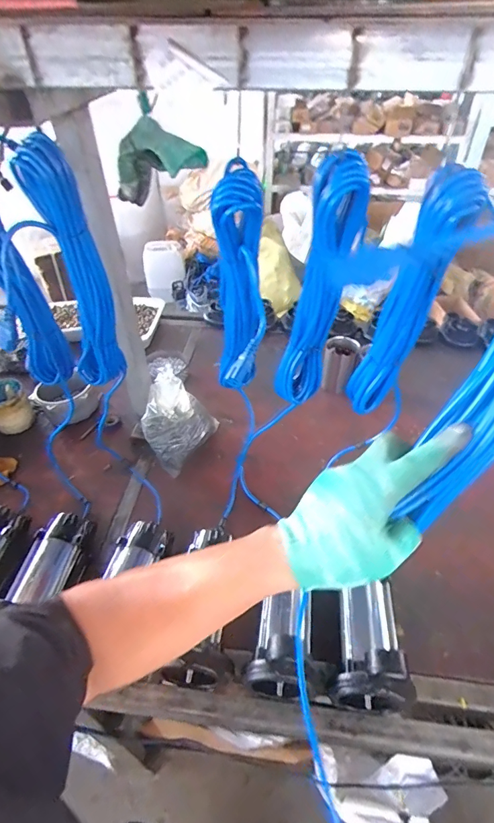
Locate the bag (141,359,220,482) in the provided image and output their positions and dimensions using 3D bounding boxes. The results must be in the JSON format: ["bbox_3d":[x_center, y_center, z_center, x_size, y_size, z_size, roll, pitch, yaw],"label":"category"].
[{"bbox_3d":[-0.171,0.011,0.995,0.145,0.164,0.186,18,46,19],"label":"bag"}]

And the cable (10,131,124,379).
[{"bbox_3d":[-0.239,-0.182,0.598,0.072,0.355,0.057,-15,45,-14],"label":"cable"}]

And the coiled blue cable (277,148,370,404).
[{"bbox_3d":[0.094,-0.146,0.569,0.091,0.341,0.056,9,44,11],"label":"coiled blue cable"}]

